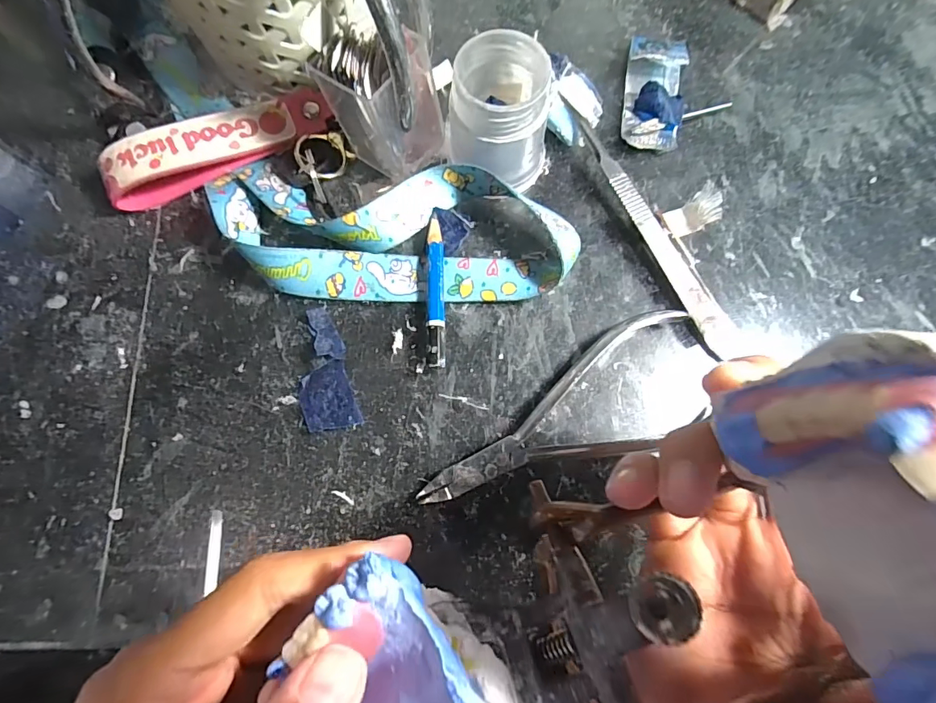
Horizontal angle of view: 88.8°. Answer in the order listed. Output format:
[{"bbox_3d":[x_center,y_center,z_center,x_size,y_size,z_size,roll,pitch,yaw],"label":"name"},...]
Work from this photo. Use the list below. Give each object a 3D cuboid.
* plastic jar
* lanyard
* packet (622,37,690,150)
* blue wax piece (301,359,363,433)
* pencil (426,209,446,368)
[{"bbox_3d":[0.014,-0.098,0.202,0.044,0.051,0.049,5,77,1],"label":"plastic jar"},{"bbox_3d":[-0.033,-0.051,0.204,0.153,0.023,0.057,5,77,1],"label":"lanyard"},{"bbox_3d":[0.089,-0.123,0.226,0.027,0.015,0.055,5,77,1],"label":"packet"},{"bbox_3d":[-0.058,0.019,0.195,0.021,0.004,0.028,-20,78,-5],"label":"blue wax piece"},{"bbox_3d":[-0.013,-0.027,0.203,0.007,0.008,0.067,-1,77,-1],"label":"pencil"}]

